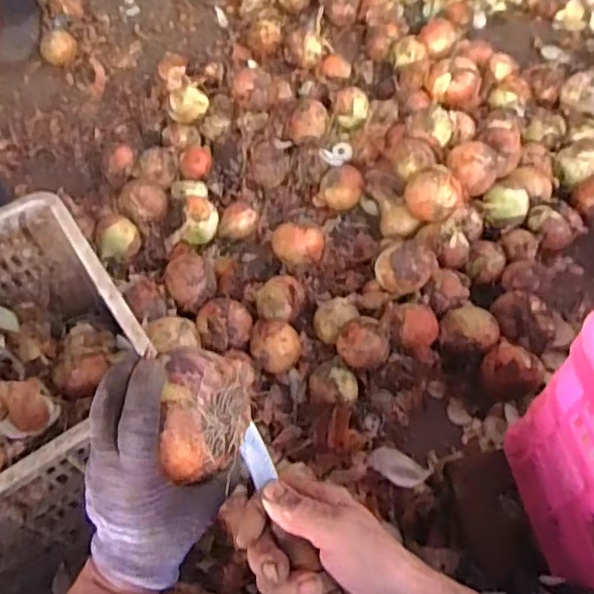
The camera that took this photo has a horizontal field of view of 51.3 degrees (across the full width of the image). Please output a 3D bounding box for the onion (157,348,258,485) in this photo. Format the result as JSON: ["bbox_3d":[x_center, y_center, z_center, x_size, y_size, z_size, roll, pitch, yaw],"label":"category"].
[{"bbox_3d":[-0.058,0.077,0.417,0.055,0.051,0.082,-3,62,0],"label":"onion"}]

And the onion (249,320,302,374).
[{"bbox_3d":[-0.033,0.076,0.947,0.078,0.061,0.080,9,59,8],"label":"onion"}]

